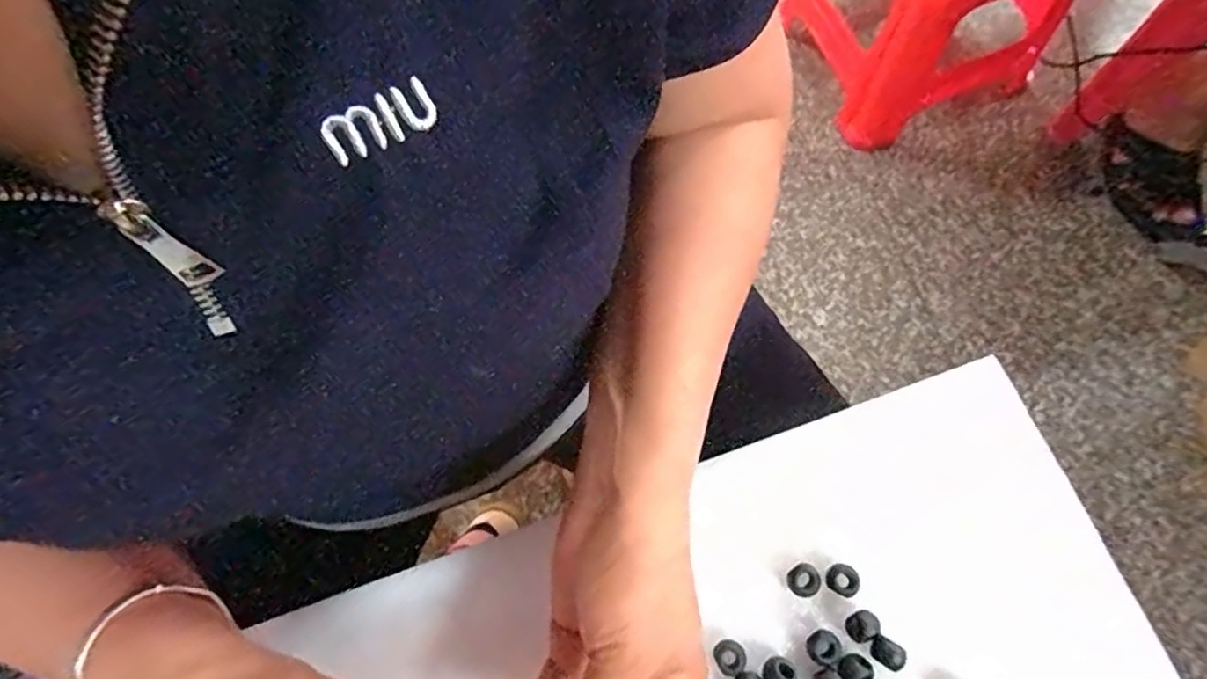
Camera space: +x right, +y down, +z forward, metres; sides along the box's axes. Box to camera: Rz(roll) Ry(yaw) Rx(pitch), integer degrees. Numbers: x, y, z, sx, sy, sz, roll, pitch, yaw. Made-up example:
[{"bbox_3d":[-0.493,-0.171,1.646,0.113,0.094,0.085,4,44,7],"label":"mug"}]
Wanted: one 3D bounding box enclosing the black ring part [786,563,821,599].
[{"bbox_3d":[0.100,0.120,0.311,0.014,0.011,0.016,13,75,8],"label":"black ring part"}]

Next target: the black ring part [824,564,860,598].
[{"bbox_3d":[0.118,0.119,0.308,0.014,0.008,0.015,-1,73,4],"label":"black ring part"}]

